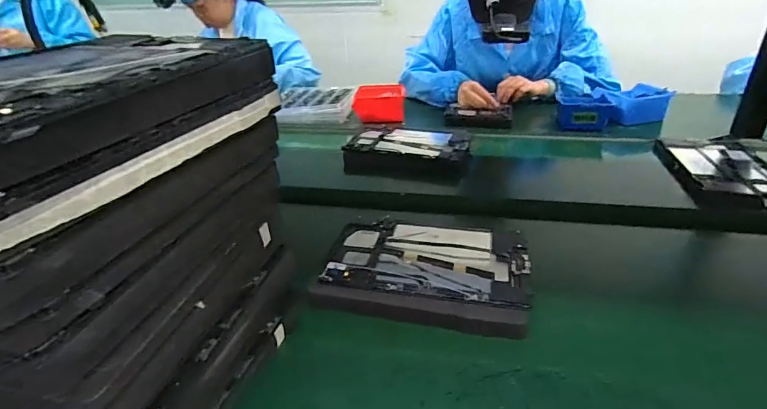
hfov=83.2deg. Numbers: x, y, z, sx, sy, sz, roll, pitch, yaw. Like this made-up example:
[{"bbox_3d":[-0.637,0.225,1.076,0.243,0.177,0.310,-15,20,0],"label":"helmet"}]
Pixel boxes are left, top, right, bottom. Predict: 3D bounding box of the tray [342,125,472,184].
[{"bbox_3d":[0.052,-0.113,0.876,0.239,0.058,0.152,4,30,11],"label":"tray"}]

